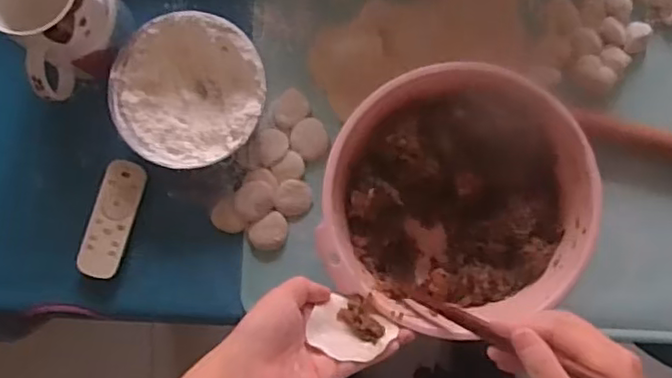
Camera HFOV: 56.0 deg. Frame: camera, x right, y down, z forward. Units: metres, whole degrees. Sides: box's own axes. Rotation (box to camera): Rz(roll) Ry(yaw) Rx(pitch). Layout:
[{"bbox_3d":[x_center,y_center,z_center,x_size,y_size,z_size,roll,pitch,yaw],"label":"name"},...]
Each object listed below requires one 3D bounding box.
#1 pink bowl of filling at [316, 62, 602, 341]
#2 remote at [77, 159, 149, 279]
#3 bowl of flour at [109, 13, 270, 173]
[{"bbox_3d":[0.100,0.013,0.542,0.207,0.083,0.202,0,86,2],"label":"pink bowl of filling"},{"bbox_3d":[-0.207,0.027,0.585,0.037,0.013,0.107,15,86,4],"label":"remote"},{"bbox_3d":[-0.132,-0.087,0.578,0.134,0.040,0.134,0,86,2],"label":"bowl of flour"}]

